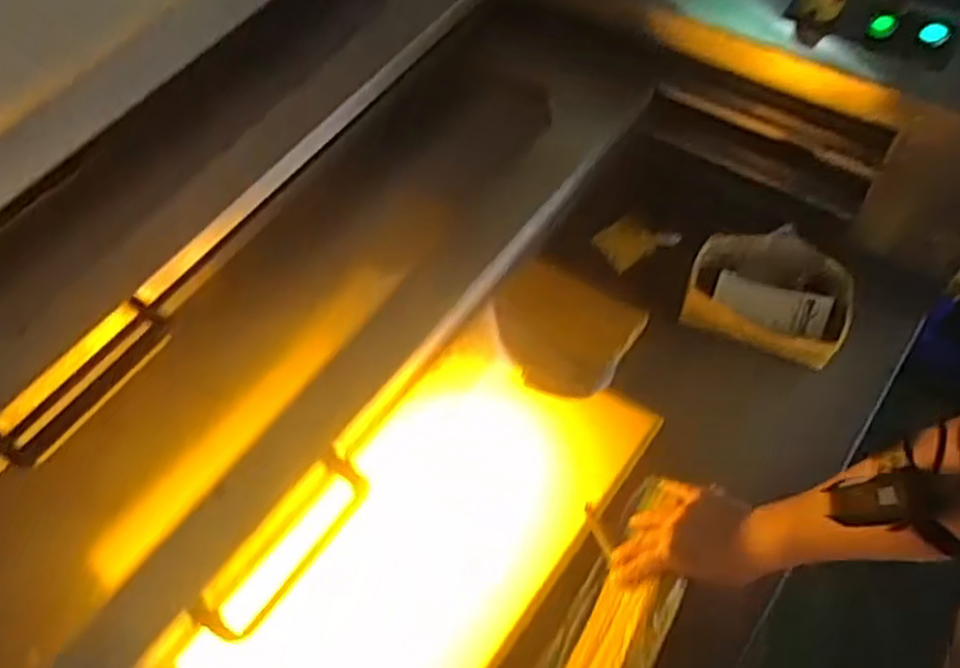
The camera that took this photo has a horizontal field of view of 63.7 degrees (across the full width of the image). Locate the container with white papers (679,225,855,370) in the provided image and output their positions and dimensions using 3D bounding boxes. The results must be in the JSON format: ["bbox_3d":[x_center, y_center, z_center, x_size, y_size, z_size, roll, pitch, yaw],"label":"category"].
[{"bbox_3d":[0.372,-0.053,0.988,0.199,0.088,0.114,21,62,17],"label":"container with white papers"}]

